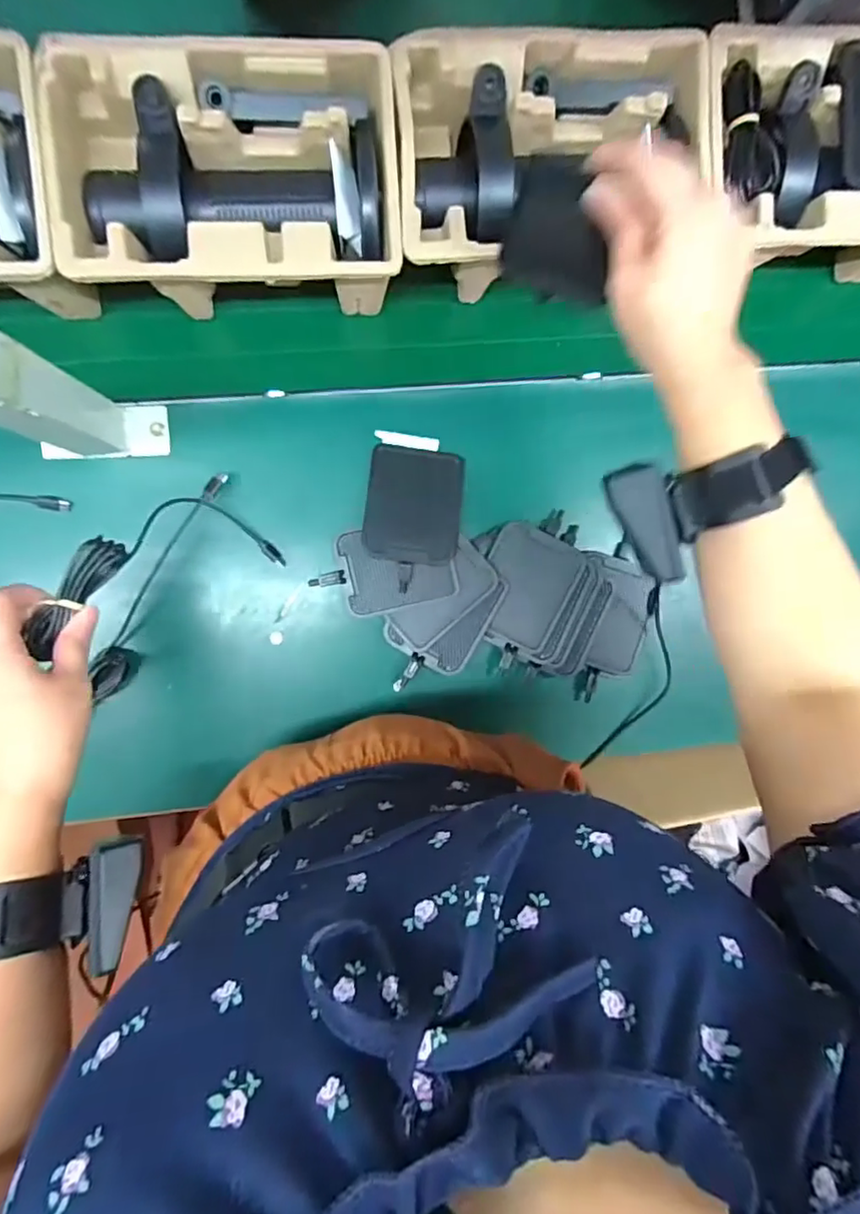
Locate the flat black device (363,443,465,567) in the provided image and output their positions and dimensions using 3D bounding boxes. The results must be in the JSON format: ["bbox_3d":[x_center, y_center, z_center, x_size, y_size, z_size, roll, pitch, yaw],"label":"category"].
[{"bbox_3d":[-0.013,-0.089,0.517,0.082,0.019,0.097,6,96,-5],"label":"flat black device"}]

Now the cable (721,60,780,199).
[{"bbox_3d":[0.231,-0.345,0.429,0.034,0.014,0.089,-10,97,-3],"label":"cable"}]

